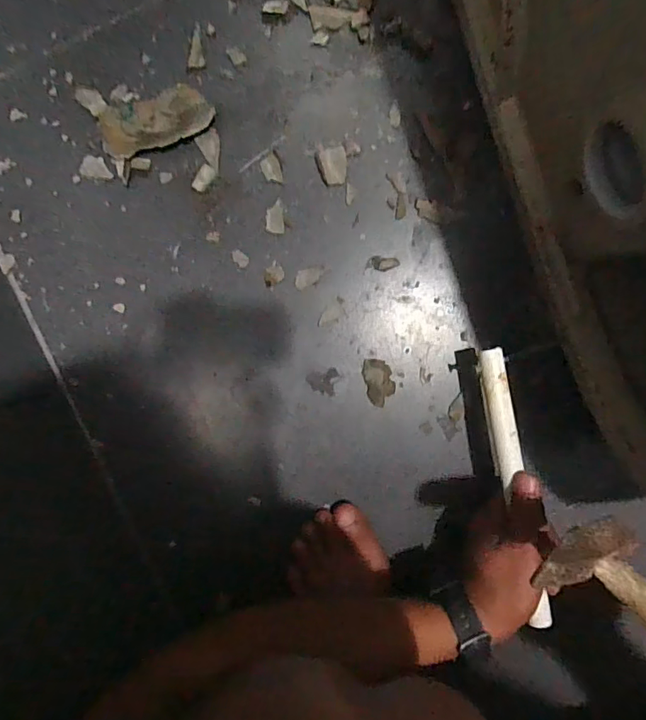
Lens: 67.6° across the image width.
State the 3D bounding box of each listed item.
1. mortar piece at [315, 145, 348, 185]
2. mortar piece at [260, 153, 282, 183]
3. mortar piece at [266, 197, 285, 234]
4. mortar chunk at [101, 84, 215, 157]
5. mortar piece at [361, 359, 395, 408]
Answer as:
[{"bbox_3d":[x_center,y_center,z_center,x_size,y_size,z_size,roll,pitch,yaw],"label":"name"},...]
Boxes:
[{"bbox_3d":[0.009,-0.177,0.439,0.027,0.004,0.034,-9,94,0],"label":"mortar piece"},{"bbox_3d":[-0.047,-0.178,0.449,0.018,0.004,0.026,-28,94,1],"label":"mortar piece"},{"bbox_3d":[-0.045,-0.135,0.454,0.016,0.004,0.031,-4,94,-1],"label":"mortar piece"},{"bbox_3d":[-0.151,-0.215,0.435,0.102,0.021,0.042,-16,94,0],"label":"mortar chunk"},{"bbox_3d":[0.054,0.021,0.460,0.026,0.013,0.045,-15,94,0],"label":"mortar piece"}]

